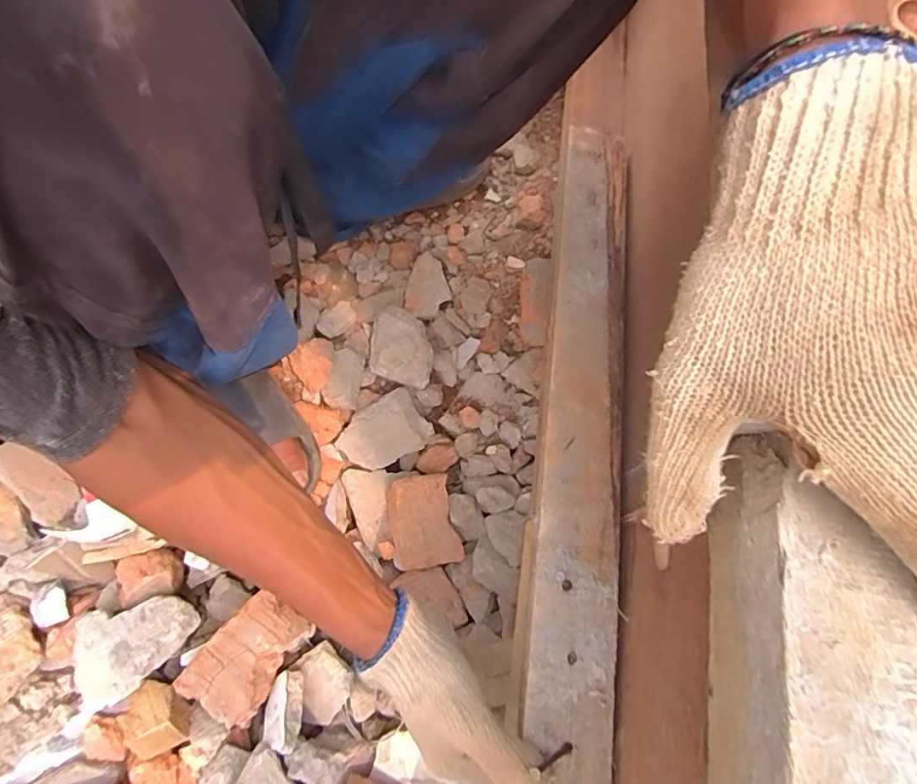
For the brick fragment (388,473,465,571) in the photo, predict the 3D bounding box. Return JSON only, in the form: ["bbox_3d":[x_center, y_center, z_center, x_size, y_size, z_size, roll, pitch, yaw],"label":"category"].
[{"bbox_3d":[-0.036,0.124,0.522,0.059,0.041,0.085,-5,80,-23],"label":"brick fragment"}]

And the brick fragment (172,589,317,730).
[{"bbox_3d":[-0.188,0.235,0.484,0.070,0.045,0.104,35,72,13],"label":"brick fragment"}]

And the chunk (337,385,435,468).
[{"bbox_3d":[-0.078,0.041,0.549,0.091,0.019,0.062,-27,70,-11],"label":"chunk"}]

